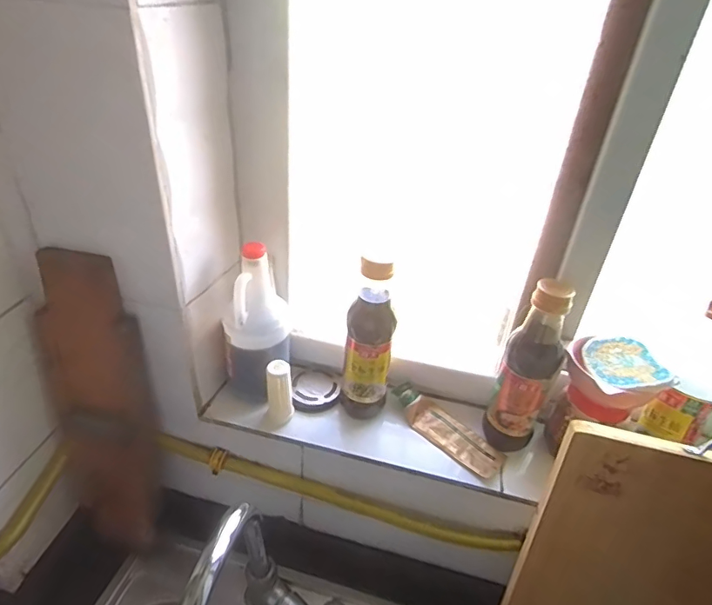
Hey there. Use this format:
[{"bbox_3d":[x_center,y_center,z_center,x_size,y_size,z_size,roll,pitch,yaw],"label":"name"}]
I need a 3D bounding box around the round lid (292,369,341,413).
[{"bbox_3d":[-0.058,0.124,0.701,0.064,0.017,0.073,0,35,-8],"label":"round lid"}]

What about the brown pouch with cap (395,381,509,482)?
[{"bbox_3d":[0.124,0.164,0.653,0.164,0.037,0.055,32,43,33],"label":"brown pouch with cap"}]

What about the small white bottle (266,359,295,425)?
[{"bbox_3d":[-0.099,0.117,0.632,0.033,0.083,0.032,-1,35,-8],"label":"small white bottle"}]

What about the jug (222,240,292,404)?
[{"bbox_3d":[-0.131,0.027,0.639,0.083,0.221,0.078,-3,36,-12],"label":"jug"}]

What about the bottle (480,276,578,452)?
[{"bbox_3d":[0.214,0.080,0.596,0.062,0.237,0.068,22,38,23],"label":"bottle"}]

